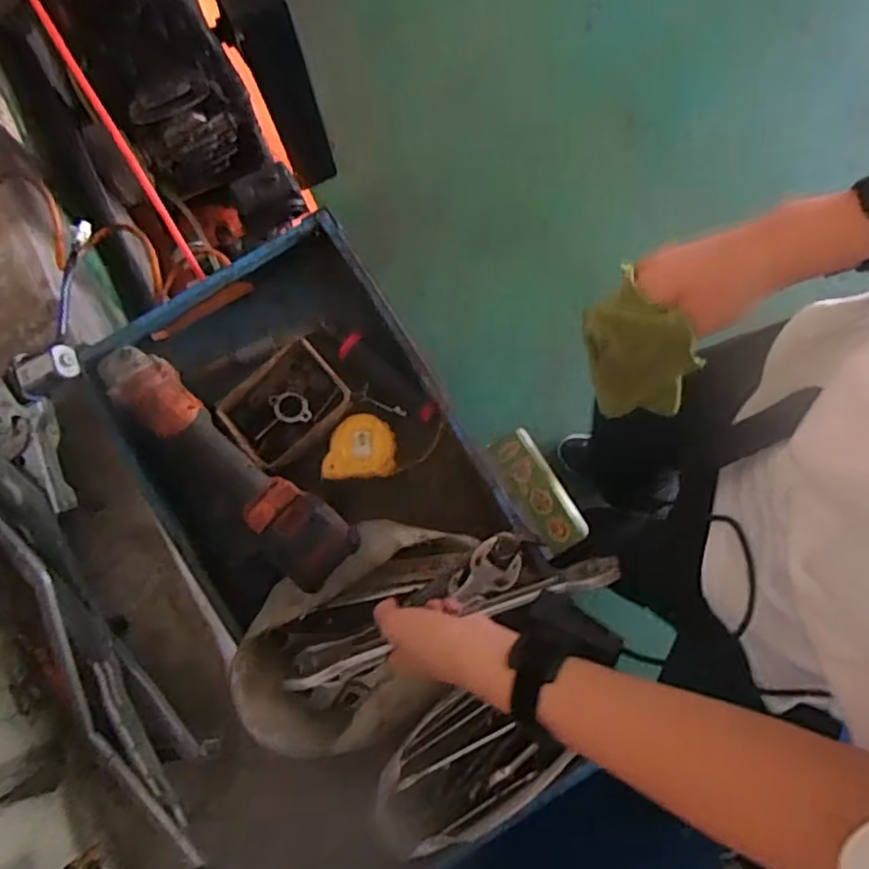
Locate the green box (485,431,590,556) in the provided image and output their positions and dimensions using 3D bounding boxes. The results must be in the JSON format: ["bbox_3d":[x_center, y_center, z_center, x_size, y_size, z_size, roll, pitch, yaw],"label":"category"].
[{"bbox_3d":[0.139,0.081,0.912,0.078,0.032,0.177,-28,81,-5],"label":"green box"}]

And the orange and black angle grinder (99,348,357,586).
[{"bbox_3d":[-0.227,0.016,0.688,0.352,0.064,0.075,43,83,7],"label":"orange and black angle grinder"}]

